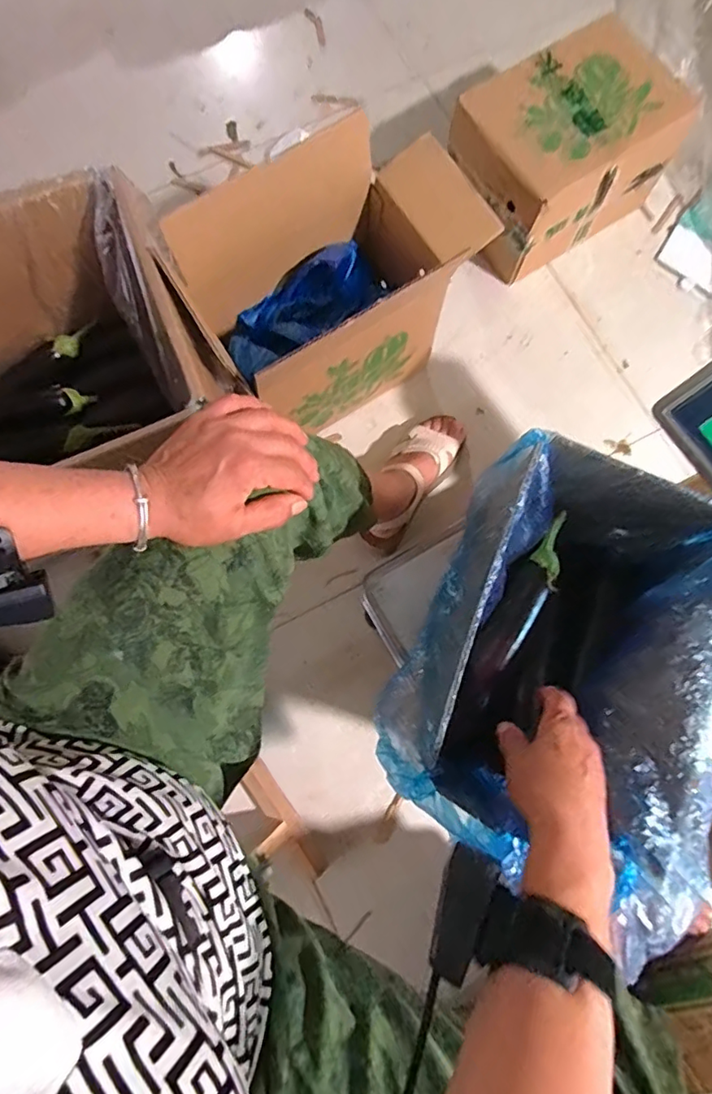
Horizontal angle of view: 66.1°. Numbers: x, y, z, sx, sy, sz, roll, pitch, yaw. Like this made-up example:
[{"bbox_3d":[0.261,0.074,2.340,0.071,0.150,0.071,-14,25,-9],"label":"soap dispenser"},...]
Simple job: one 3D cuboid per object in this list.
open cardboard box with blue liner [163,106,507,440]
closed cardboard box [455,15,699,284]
[{"bbox_3d":[-0.037,-0.361,0.783,0.336,0.277,0.268,-37,81,-6],"label":"open cardboard box with blue liner"},{"bbox_3d":[0.315,-0.628,0.896,0.328,0.184,0.221,-31,81,-5],"label":"closed cardboard box"}]

